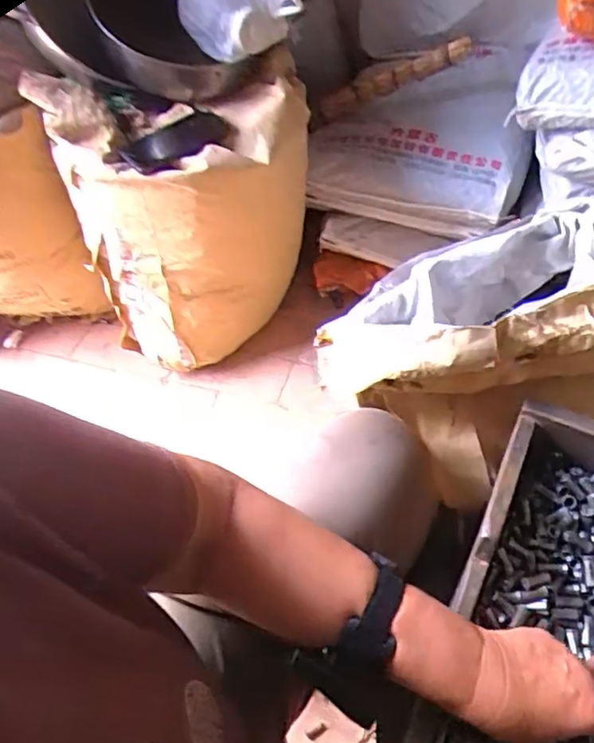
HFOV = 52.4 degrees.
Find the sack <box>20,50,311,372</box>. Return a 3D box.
[{"bbox_3d":[-0.164,-0.234,1.016,0.355,0.489,0.194,4,52,8],"label":"sack"}]

